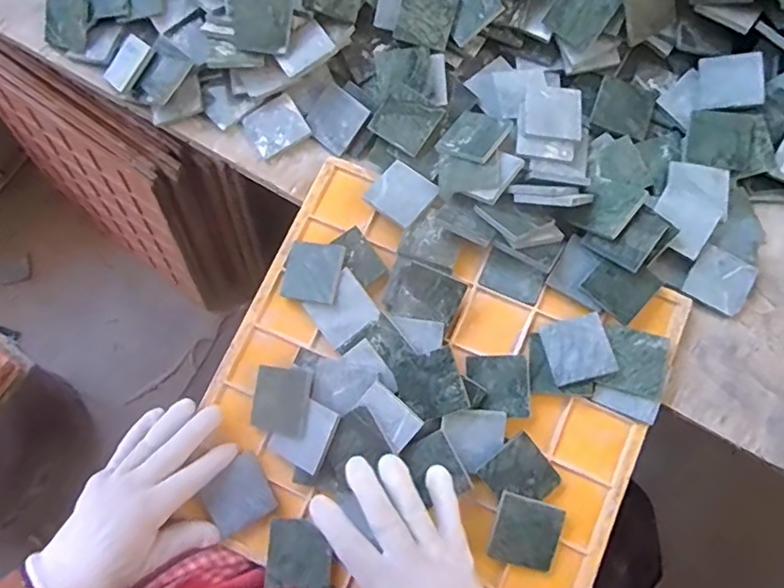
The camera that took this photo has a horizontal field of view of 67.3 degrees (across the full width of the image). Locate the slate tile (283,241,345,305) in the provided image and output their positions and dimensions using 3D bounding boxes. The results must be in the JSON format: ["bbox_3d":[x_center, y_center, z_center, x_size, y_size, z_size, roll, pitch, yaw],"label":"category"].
[{"bbox_3d":[-0.068,-0.018,0.498,0.051,0.005,0.050,8,78,20],"label":"slate tile"}]

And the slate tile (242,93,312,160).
[{"bbox_3d":[-0.108,-0.155,0.545,0.050,0.009,0.051,-29,75,-9],"label":"slate tile"}]

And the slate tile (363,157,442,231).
[{"bbox_3d":[0.008,-0.087,0.507,0.050,0.004,0.049,38,76,11],"label":"slate tile"}]

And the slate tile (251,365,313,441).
[{"bbox_3d":[-0.087,0.086,0.471,0.055,0.006,0.053,3,84,30],"label":"slate tile"}]

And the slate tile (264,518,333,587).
[{"bbox_3d":[-0.070,0.198,0.446,0.049,0.010,0.050,4,72,1],"label":"slate tile"}]

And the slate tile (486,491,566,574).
[{"bbox_3d":[0.100,0.178,0.437,0.049,0.006,0.049,17,88,1],"label":"slate tile"}]

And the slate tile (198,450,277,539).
[{"bbox_3d":[-0.120,0.157,0.459,0.049,0.004,0.047,-32,76,-8],"label":"slate tile"}]

